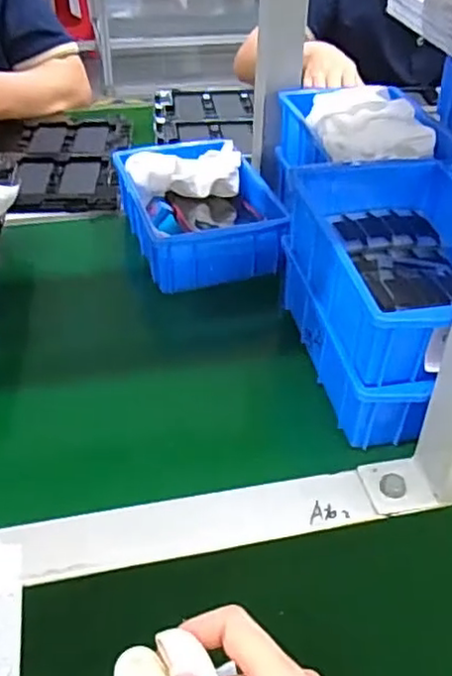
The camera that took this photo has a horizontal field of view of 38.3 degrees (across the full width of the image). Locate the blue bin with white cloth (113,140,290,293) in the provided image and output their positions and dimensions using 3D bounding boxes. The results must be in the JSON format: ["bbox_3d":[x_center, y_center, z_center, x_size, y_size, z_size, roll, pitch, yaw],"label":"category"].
[{"bbox_3d":[-0.029,-0.134,0.659,0.133,0.067,0.195,-10,39,-14],"label":"blue bin with white cloth"}]

